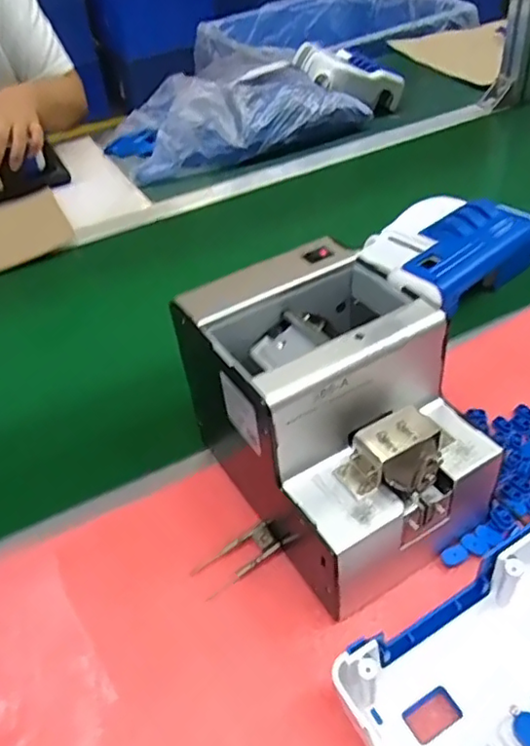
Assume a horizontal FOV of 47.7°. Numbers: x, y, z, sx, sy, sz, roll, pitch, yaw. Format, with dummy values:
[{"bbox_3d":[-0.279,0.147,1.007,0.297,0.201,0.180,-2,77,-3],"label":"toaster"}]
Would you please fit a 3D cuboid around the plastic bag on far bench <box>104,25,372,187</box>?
[{"bbox_3d":[-0.050,-0.399,0.947,0.366,0.106,0.203,-22,44,-16],"label":"plastic bag on far bench"}]

